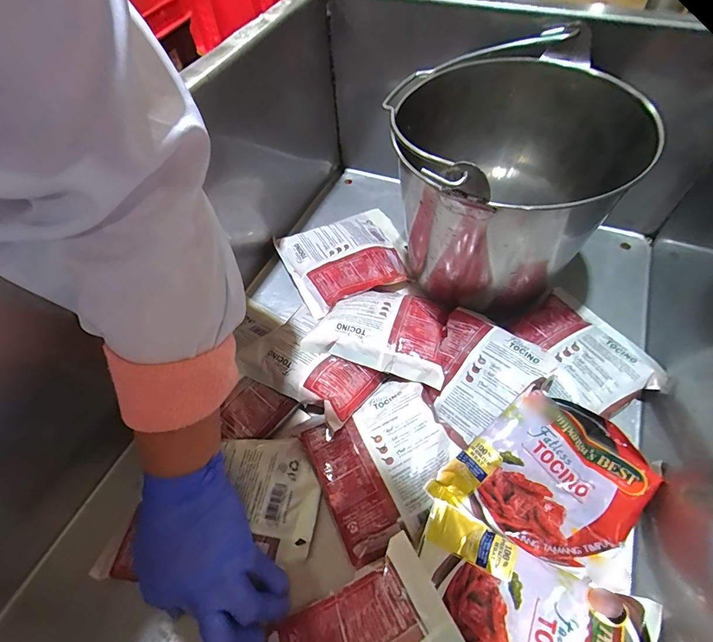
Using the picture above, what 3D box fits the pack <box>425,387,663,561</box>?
[{"bbox_3d":[0.160,0.134,0.323,0.145,0.025,0.121,-43,74,-7],"label":"pack"}]

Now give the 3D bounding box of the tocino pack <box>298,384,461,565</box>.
[{"bbox_3d":[0.025,0.129,0.350,0.124,0.035,0.121,-27,59,-14],"label":"tocino pack"}]

